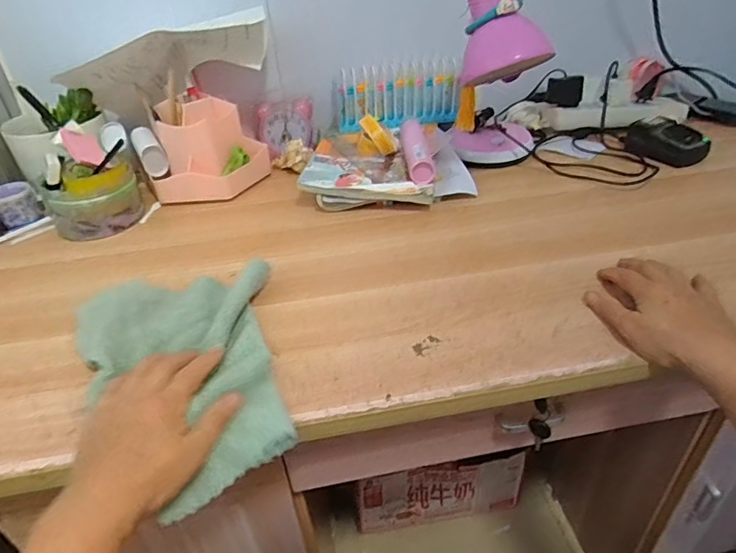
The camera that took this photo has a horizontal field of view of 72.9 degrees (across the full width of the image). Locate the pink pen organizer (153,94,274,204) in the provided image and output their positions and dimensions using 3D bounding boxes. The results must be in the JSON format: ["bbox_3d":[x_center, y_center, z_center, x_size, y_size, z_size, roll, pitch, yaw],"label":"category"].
[{"bbox_3d":[-0.231,-0.182,0.724,0.142,0.125,0.102,-1,36,4],"label":"pink pen organizer"}]

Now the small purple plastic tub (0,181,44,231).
[{"bbox_3d":[-0.495,-0.100,0.704,0.052,0.046,0.055,-27,41,-28],"label":"small purple plastic tub"}]

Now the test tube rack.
[{"bbox_3d":[0.049,-0.299,0.822,0.212,0.091,0.039,-5,36,-2],"label":"test tube rack"}]

